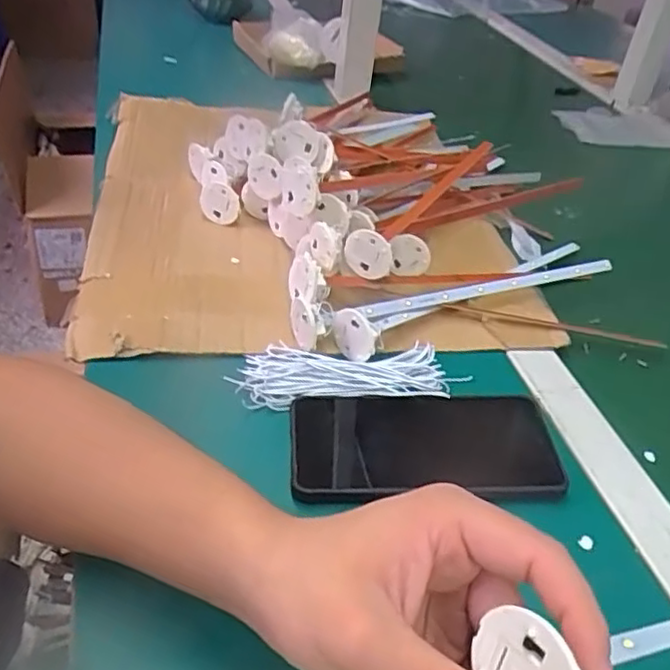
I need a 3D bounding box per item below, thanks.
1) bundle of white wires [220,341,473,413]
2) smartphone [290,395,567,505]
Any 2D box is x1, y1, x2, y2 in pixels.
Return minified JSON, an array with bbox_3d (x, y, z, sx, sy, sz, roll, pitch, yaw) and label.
[{"bbox_3d":[0.007,0.026,0.447,0.142,0.010,0.054,-3,39,-12],"label":"bundle of white wires"},{"bbox_3d":[0.055,0.071,0.415,0.163,0.011,0.070,-1,56,-3],"label":"smartphone"}]

